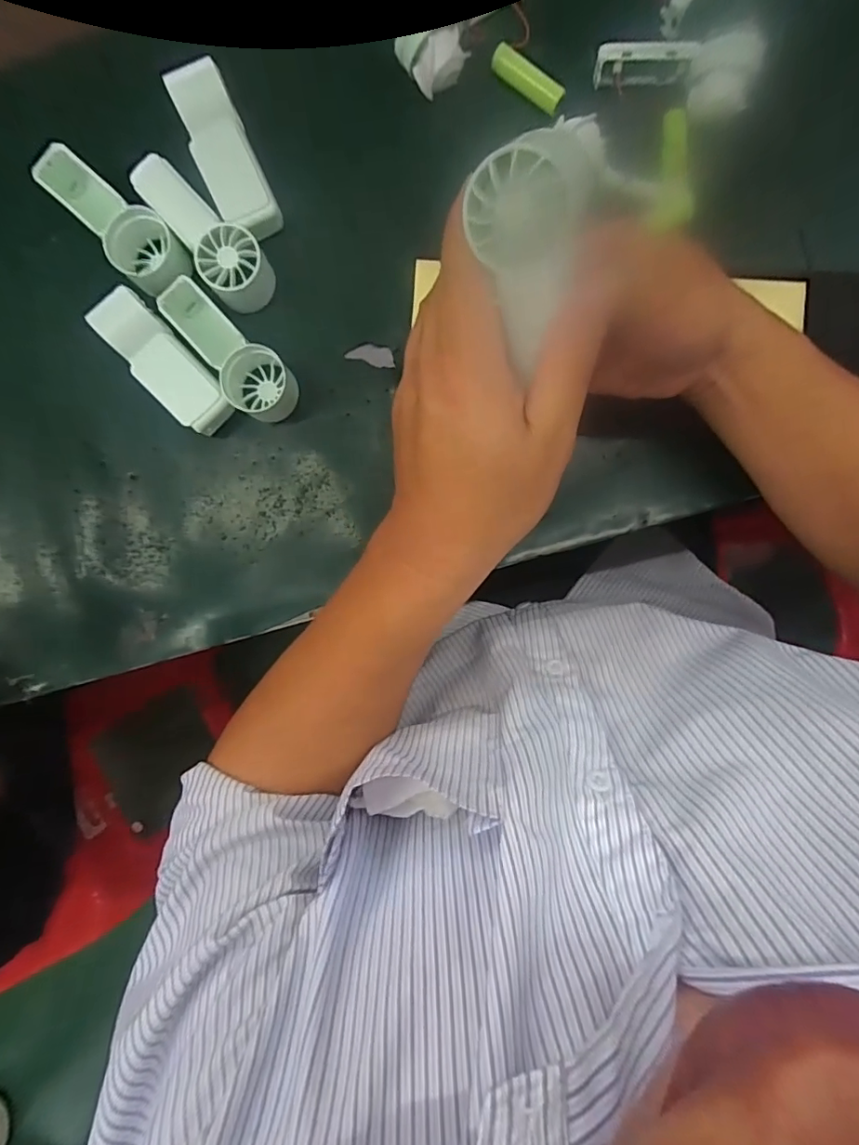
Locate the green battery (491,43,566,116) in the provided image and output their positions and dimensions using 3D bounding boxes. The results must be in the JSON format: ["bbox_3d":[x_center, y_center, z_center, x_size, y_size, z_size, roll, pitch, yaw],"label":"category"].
[{"bbox_3d":[0.060,-0.305,0.321,0.049,0.012,0.015,33,93,0],"label":"green battery"}]

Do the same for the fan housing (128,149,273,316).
[{"bbox_3d":[-0.137,-0.210,0.326,0.036,0.035,0.092,-37,91,3],"label":"fan housing"}]

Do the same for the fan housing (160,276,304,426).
[{"bbox_3d":[-0.125,-0.143,0.330,0.039,0.033,0.096,-36,91,3],"label":"fan housing"}]

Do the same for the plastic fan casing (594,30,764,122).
[{"bbox_3d":[0.147,-0.300,0.314,0.091,0.026,0.032,7,93,1],"label":"plastic fan casing"}]

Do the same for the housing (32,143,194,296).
[{"bbox_3d":[-0.192,-0.215,0.327,0.105,0.034,0.038,41,93,-1],"label":"housing"}]

